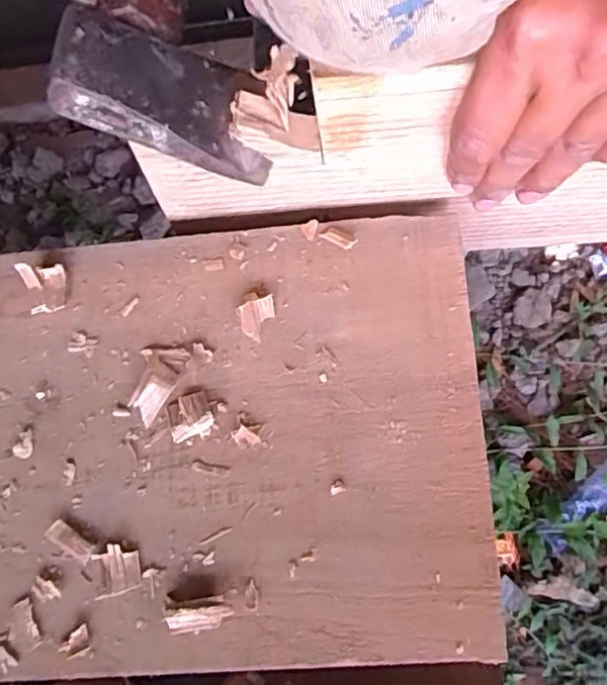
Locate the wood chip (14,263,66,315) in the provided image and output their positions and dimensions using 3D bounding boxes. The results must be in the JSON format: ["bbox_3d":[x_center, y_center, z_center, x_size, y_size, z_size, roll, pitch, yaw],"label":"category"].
[{"bbox_3d":[-0.127,-0.027,0.297,0.021,0.009,0.024,-13,67,2],"label":"wood chip"}]

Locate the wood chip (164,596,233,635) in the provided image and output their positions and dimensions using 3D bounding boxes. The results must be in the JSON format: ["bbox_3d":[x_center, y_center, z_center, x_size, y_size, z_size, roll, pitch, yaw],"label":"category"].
[{"bbox_3d":[-0.041,0.106,0.238,0.027,0.010,0.013,-4,68,5],"label":"wood chip"}]

